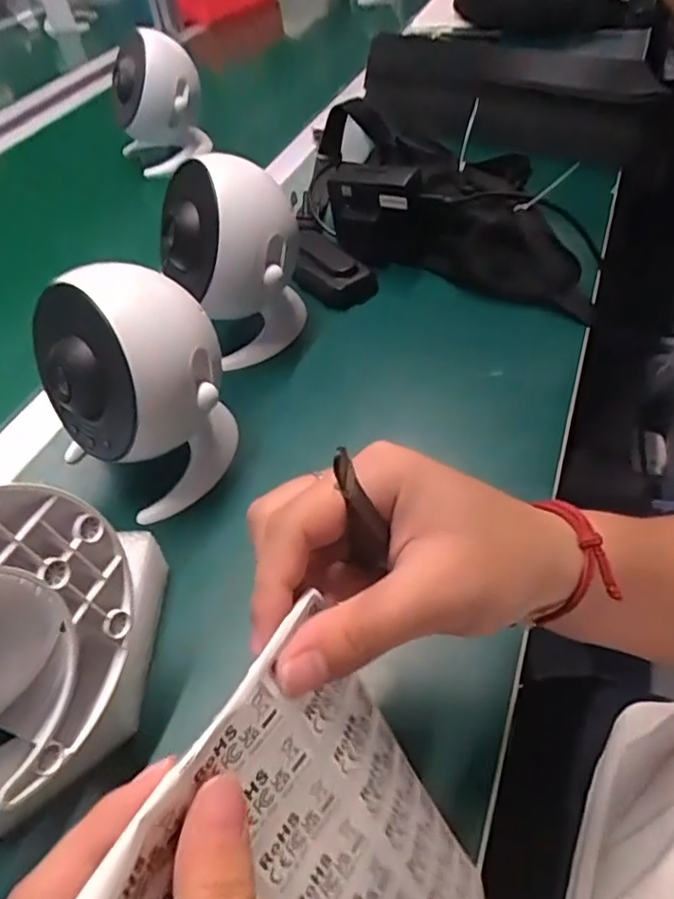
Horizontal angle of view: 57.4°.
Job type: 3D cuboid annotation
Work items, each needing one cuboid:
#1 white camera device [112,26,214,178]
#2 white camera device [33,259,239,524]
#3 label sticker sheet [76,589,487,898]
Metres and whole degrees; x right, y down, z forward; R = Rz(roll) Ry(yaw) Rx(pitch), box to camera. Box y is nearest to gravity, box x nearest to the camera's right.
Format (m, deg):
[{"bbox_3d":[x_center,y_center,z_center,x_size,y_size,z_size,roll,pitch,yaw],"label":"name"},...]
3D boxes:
[{"bbox_3d":[-0.217,-0.419,0.745,0.105,0.133,0.125,-16,49,-8],"label":"white camera device"},{"bbox_3d":[-0.117,-0.037,0.373,0.102,0.133,0.081,-28,51,-17],"label":"white camera device"},{"bbox_3d":[0.012,0.154,0.197,0.011,0.203,0.101,-13,26,39],"label":"label sticker sheet"}]

